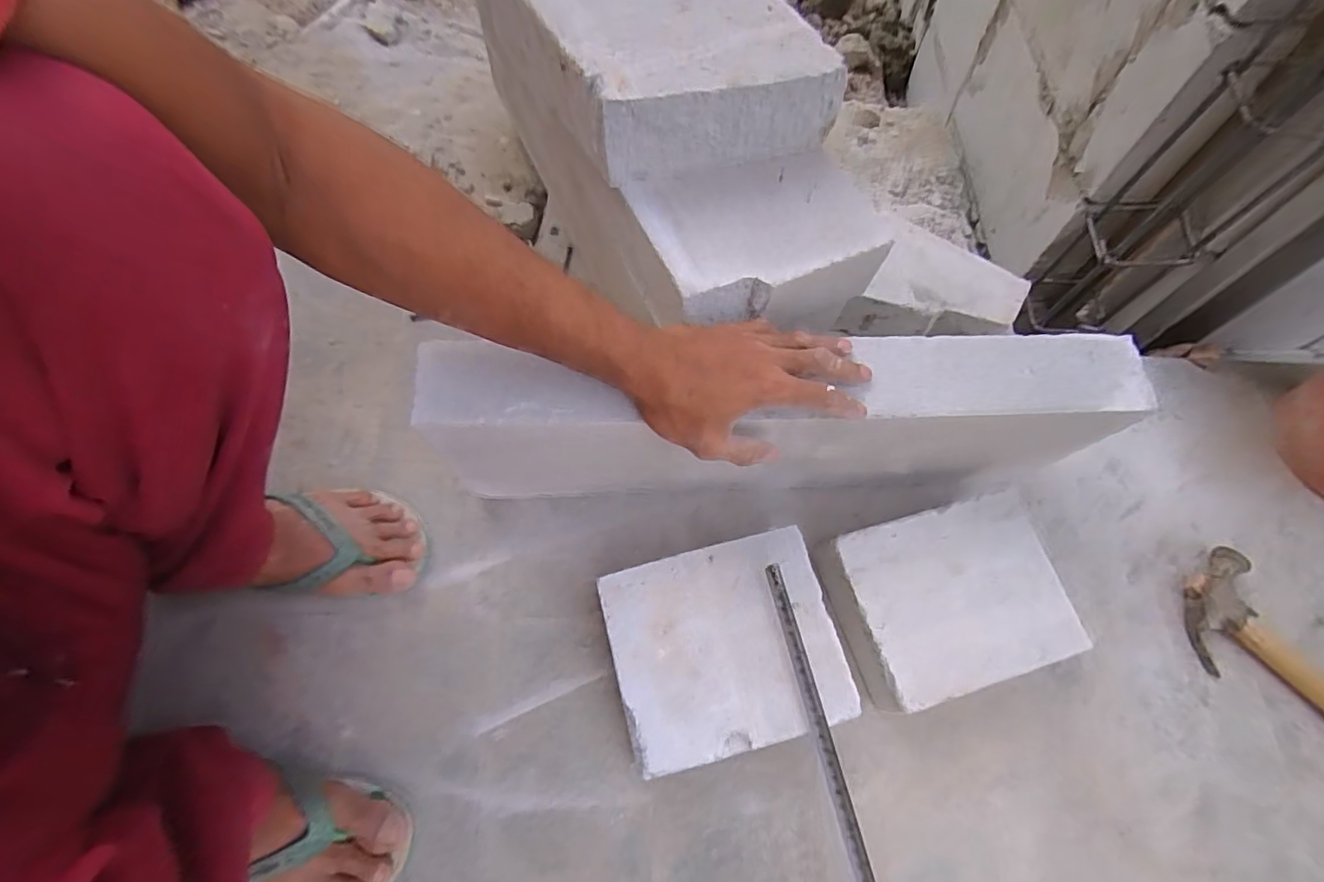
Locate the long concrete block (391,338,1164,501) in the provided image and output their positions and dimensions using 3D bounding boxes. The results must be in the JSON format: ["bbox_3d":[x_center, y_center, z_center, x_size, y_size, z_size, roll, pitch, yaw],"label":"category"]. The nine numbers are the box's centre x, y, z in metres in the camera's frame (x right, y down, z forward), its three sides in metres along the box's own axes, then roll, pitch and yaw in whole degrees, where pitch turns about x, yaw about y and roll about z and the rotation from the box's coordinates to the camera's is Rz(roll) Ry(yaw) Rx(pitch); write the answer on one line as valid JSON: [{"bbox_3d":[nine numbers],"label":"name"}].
[{"bbox_3d":[0.096,-0.015,0.521,0.577,0.188,0.076,-2,68,-5],"label":"long concrete block"}]

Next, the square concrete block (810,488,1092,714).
[{"bbox_3d":[0.270,0.152,0.545,0.206,0.075,0.164,-15,69,-9],"label":"square concrete block"}]

